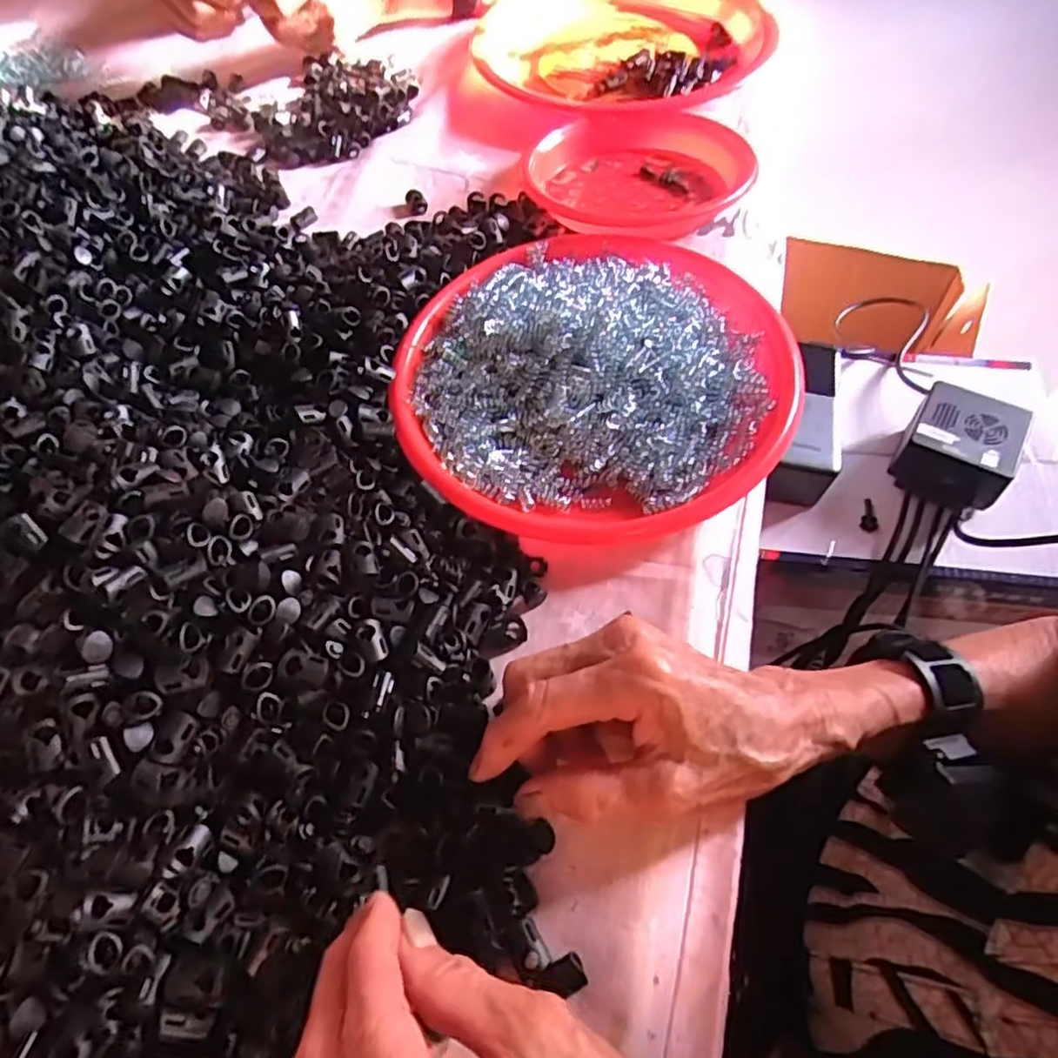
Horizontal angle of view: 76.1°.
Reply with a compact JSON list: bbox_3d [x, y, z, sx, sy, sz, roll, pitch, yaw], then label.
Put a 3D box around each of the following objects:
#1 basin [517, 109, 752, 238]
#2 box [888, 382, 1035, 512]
[{"bbox_3d":[0.079,-0.257,0.493,0.154,0.034,0.167,-2,58,3],"label":"basin"},{"bbox_3d":[0.333,-0.065,0.523,0.074,0.045,0.083,29,65,20],"label":"box"}]

